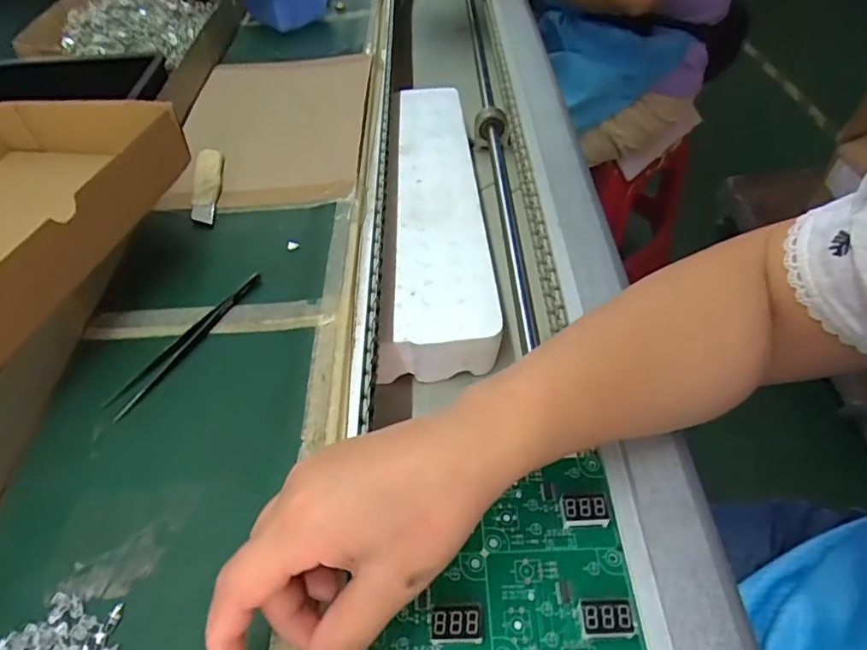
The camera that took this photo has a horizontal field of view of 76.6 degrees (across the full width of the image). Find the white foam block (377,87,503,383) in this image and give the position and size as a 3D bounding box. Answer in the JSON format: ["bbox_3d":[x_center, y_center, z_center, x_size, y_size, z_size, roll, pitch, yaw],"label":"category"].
[{"bbox_3d":[0.002,-0.132,0.589,0.104,0.054,0.423,-2,49,2],"label":"white foam block"}]

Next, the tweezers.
[{"bbox_3d":[-0.164,0.008,0.373,0.017,0.007,0.134,23,54,21],"label":"tweezers"}]

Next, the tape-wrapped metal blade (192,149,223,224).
[{"bbox_3d":[-0.199,-0.121,0.484,0.023,0.015,0.098,-8,49,-4],"label":"tape-wrapped metal blade"}]

